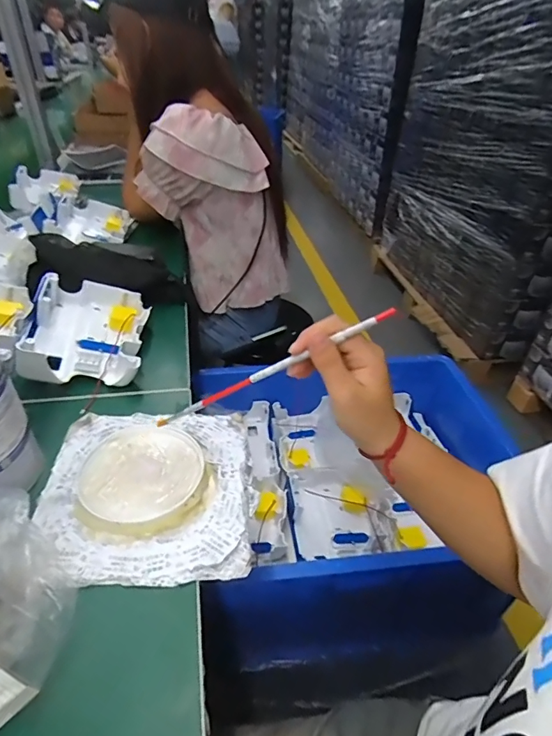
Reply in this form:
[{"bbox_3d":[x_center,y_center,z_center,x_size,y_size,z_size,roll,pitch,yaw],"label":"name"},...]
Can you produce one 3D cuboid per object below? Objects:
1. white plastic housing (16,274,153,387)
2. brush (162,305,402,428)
[{"bbox_3d":[-0.250,-0.050,0.586,0.143,0.071,0.186,-4,39,-7],"label":"white plastic housing"},{"bbox_3d":[-0.007,0.004,0.366,0.230,0.008,0.005,-26,29,27],"label":"brush"}]

